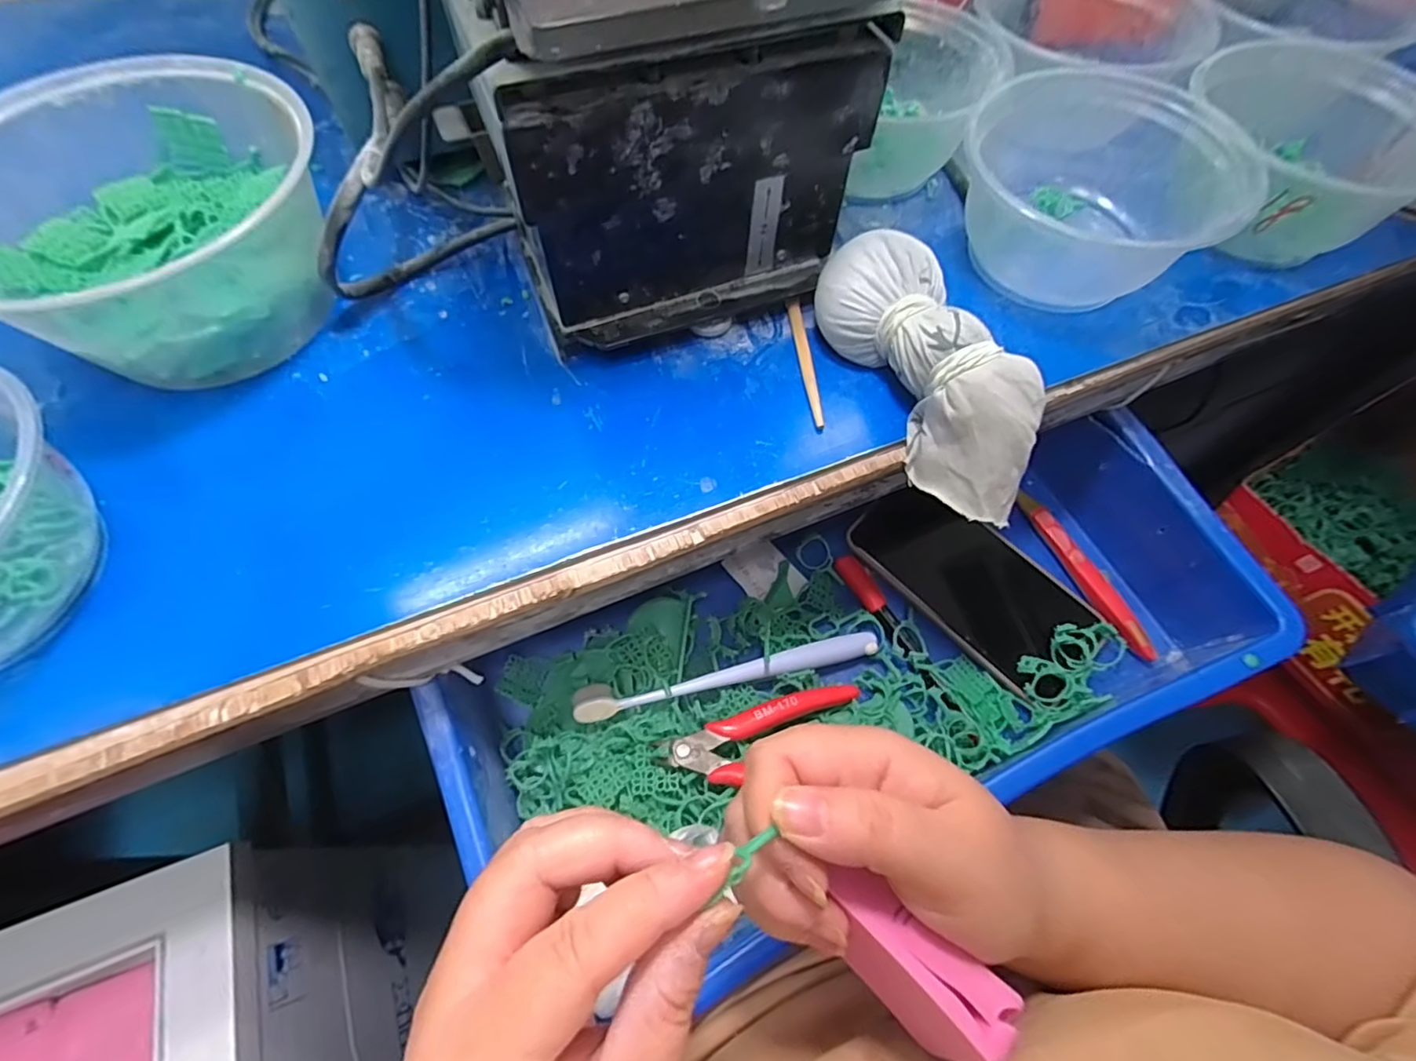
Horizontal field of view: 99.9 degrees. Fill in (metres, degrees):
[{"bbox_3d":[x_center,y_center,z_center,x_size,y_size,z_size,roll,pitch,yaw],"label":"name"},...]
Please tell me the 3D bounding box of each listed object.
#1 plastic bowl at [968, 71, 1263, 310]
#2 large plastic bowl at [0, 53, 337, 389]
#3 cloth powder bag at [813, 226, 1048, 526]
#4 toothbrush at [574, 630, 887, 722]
[{"bbox_3d":[0.195,-0.179,0.316,0.126,0.062,0.113,2,63,0],"label":"plastic bowl"},{"bbox_3d":[-0.266,-0.145,0.286,0.144,0.072,0.157,1,63,-1],"label":"large plastic bowl"},{"bbox_3d":[0.106,-0.075,0.273,0.054,0.053,0.146,-25,78,-13],"label":"cloth powder bag"},{"bbox_3d":[0.014,0.082,0.349,0.181,0.018,0.019,-13,64,-8],"label":"toothbrush"}]

